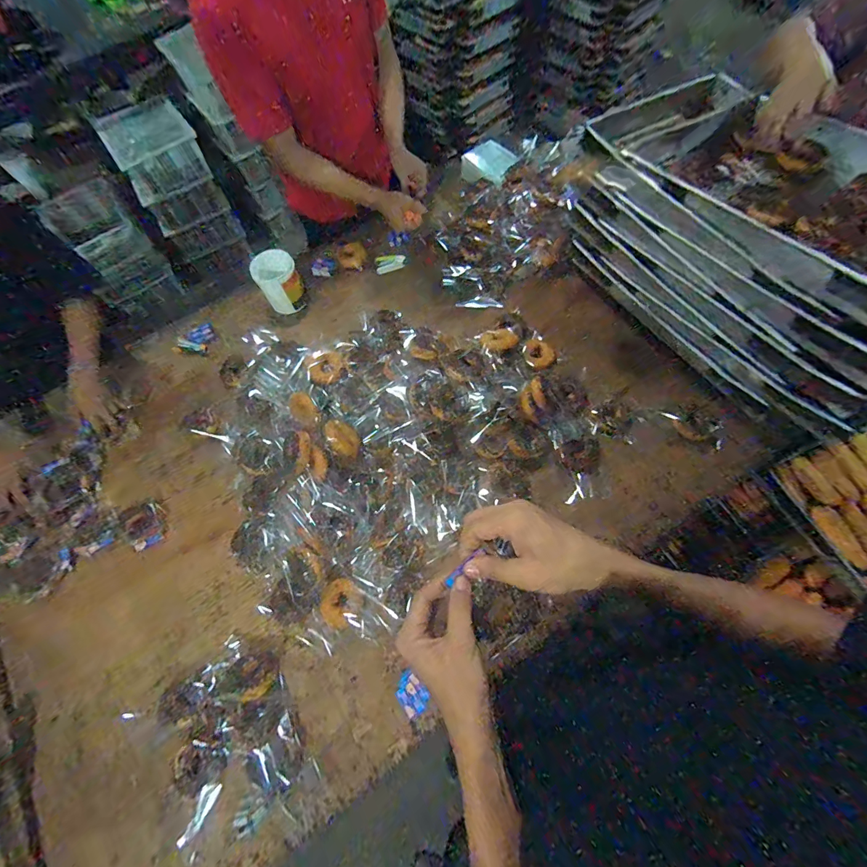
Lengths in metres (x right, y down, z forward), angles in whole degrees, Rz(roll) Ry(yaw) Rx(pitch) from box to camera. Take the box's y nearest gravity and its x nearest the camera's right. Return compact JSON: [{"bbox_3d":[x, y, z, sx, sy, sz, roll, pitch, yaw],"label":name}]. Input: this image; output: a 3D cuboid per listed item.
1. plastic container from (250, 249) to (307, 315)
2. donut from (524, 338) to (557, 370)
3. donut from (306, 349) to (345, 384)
[{"bbox_3d":[-0.386,-0.379,1.022,0.107,0.115,0.094,-27,68,-8],"label":"plastic container"},{"bbox_3d":[0.246,-0.187,0.944,0.065,0.025,0.084,-19,67,-4],"label":"donut"},{"bbox_3d":[-0.250,-0.152,0.938,0.085,0.028,0.073,-18,72,-3],"label":"donut"}]

